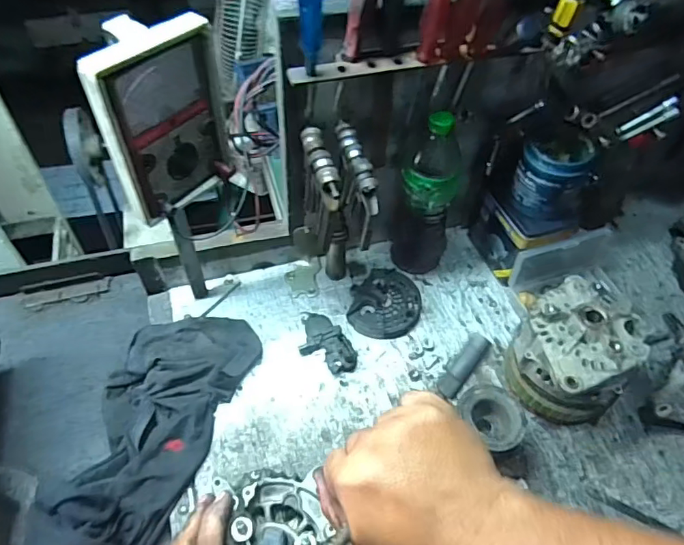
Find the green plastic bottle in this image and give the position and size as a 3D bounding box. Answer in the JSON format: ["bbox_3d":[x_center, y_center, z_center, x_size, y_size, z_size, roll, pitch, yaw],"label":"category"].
[{"bbox_3d":[0.127,-0.110,0.722,0.082,0.265,0.092,19,54,11],"label":"green plastic bottle"}]

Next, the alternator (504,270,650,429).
[{"bbox_3d":[0.290,0.113,0.646,0.141,0.145,0.160,37,59,22],"label":"alternator"}]

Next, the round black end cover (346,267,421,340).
[{"bbox_3d":[0.066,0.043,0.762,0.104,0.020,0.119,8,52,2],"label":"round black end cover"}]

